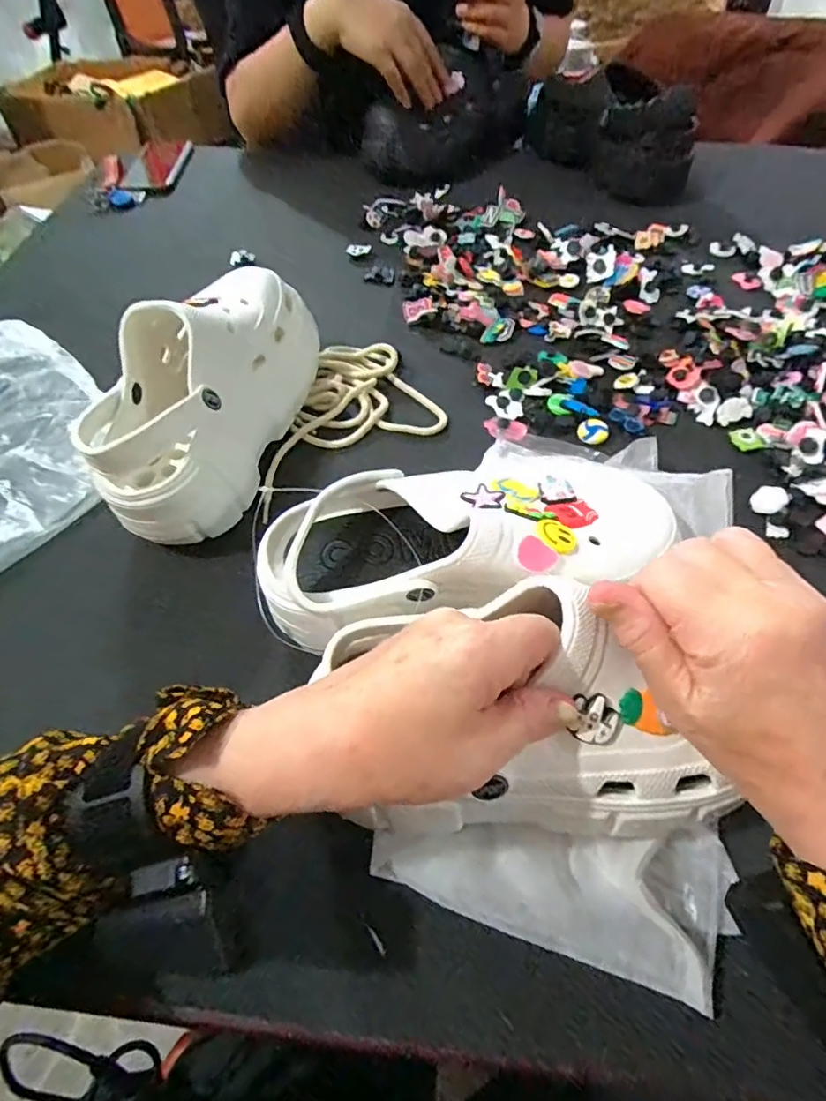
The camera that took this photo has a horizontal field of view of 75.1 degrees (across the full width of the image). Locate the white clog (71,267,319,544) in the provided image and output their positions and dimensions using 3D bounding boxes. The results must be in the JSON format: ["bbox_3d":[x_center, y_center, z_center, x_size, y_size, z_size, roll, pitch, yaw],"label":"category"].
[{"bbox_3d":[-0.155,-0.121,0.415,0.114,0.106,0.226,3,57,6],"label":"white clog"}]

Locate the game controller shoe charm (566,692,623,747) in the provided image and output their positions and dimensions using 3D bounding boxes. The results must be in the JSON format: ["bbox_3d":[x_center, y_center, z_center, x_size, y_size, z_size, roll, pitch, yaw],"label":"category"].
[{"bbox_3d":[0.081,0.075,0.239,0.023,0.010,0.022,6,83,-9],"label":"game controller shoe charm"}]

